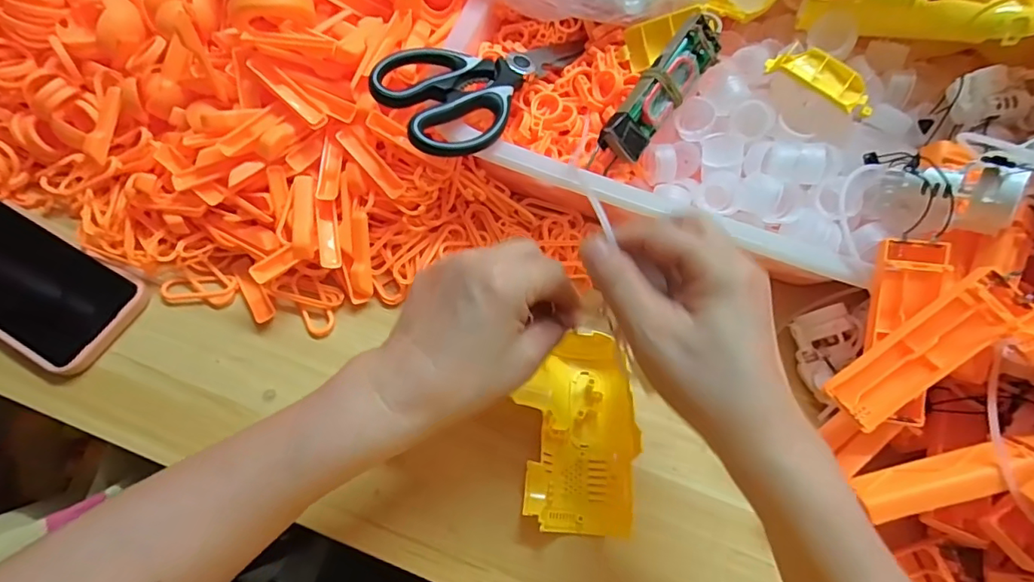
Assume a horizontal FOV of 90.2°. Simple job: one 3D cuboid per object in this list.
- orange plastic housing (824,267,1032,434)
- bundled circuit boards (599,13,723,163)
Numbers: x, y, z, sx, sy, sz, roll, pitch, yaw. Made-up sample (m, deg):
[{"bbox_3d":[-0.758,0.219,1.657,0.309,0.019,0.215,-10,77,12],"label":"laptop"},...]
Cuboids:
[{"bbox_3d":[0.234,0.035,0.297,0.108,0.025,0.033,-43,73,11],"label":"orange plastic housing"},{"bbox_3d":[0.102,-0.145,0.363,0.033,0.023,0.118,41,83,-23],"label":"bundled circuit boards"}]

